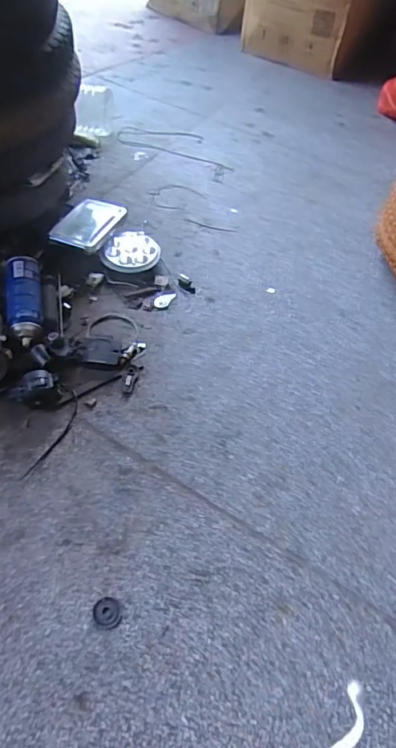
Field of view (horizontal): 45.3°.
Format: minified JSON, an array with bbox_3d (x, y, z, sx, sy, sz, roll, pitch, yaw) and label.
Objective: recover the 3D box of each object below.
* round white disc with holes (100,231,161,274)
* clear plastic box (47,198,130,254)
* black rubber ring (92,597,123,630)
[{"bbox_3d":[-0.149,-0.279,1.095,0.116,0.037,0.142,28,58,14],"label":"round white disc with holes"},{"bbox_3d":[-0.250,-0.348,1.096,0.118,0.025,0.182,22,55,11],"label":"clear plastic box"},{"bbox_3d":[-0.128,0.340,0.677,0.040,0.004,0.040,2,56,-4],"label":"black rubber ring"}]

